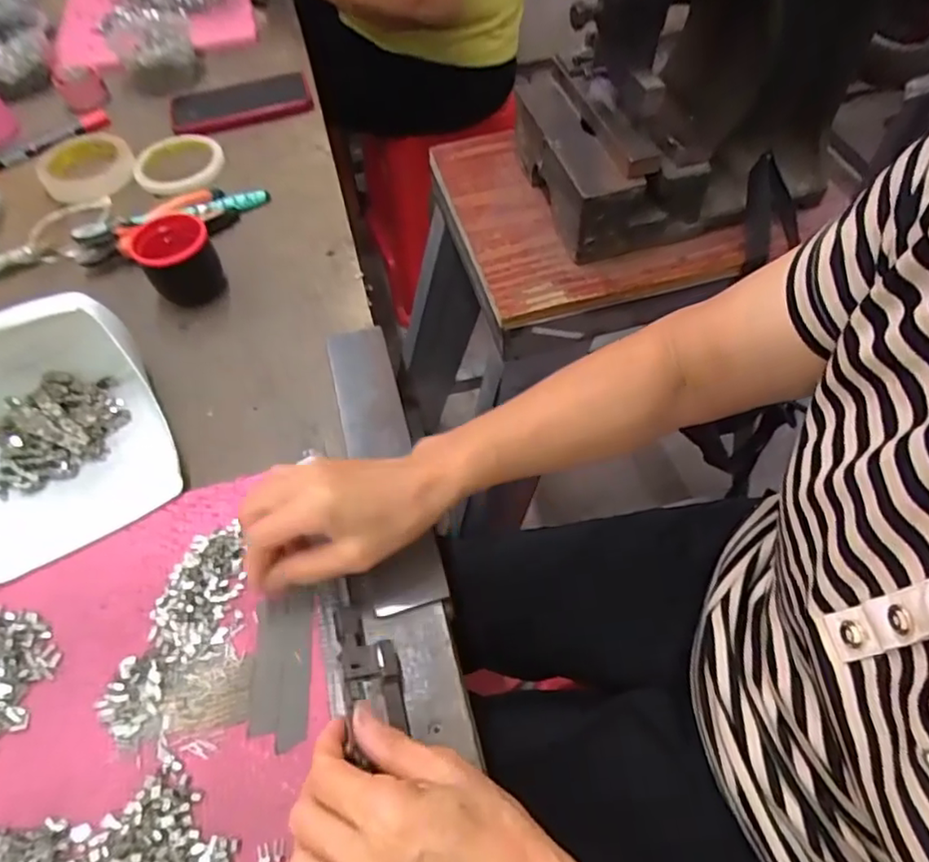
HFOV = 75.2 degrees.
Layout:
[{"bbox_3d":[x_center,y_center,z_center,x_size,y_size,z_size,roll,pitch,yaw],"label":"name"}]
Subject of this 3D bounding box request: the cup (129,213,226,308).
[{"bbox_3d":[-0.263,-0.159,0.556,0.064,0.057,0.072,-25,60,-14],"label":"cup"}]

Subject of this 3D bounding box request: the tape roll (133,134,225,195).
[{"bbox_3d":[-0.324,-0.305,0.683,0.098,0.015,0.098,0,56,0],"label":"tape roll"}]

